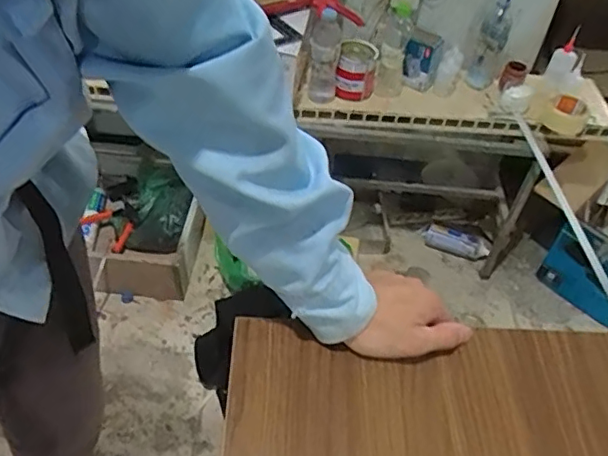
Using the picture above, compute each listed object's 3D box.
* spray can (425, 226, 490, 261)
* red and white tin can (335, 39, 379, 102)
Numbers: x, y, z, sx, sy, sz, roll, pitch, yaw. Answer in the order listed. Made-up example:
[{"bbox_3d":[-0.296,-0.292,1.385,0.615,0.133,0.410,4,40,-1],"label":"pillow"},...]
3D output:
[{"bbox_3d":[0.466,0.047,1.720,0.199,0.056,0.069,20,49,13],"label":"spray can"},{"bbox_3d":[0.124,-0.368,1.321,0.090,0.122,0.090,3,47,-3],"label":"red and white tin can"}]

